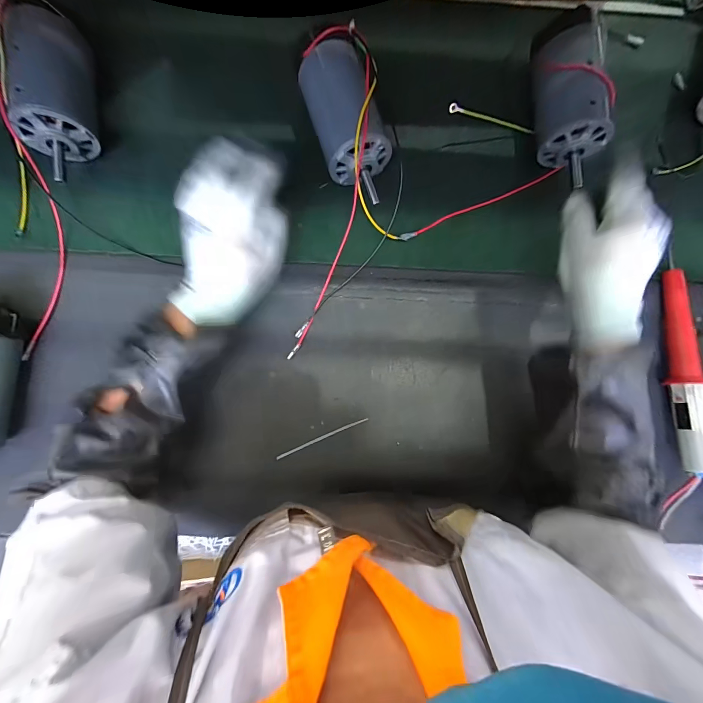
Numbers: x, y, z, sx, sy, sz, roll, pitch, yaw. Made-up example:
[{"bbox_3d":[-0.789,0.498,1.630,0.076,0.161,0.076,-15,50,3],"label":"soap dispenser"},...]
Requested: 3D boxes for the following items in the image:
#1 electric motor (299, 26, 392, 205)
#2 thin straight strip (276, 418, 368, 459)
[{"bbox_3d":[-0.008,-0.283,0.395,0.078,0.087,0.189,-16,86,-4],"label":"electric motor"},{"bbox_3d":[-0.037,0.108,0.402,0.120,0.004,0.005,-23,86,-4],"label":"thin straight strip"}]

